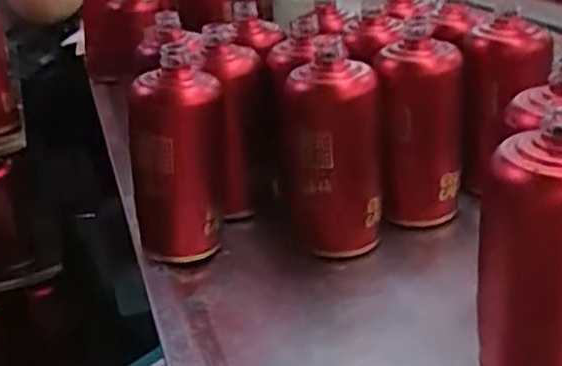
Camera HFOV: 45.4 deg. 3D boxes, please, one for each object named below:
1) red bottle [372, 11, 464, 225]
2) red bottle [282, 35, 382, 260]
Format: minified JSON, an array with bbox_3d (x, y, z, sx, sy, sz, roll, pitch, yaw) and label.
[{"bbox_3d":[0.130,-0.047,0.629,0.077,0.171,0.066,0,27,15],"label":"red bottle"},{"bbox_3d":[0.048,-0.024,0.606,0.084,0.179,0.083,-7,26,2],"label":"red bottle"}]

